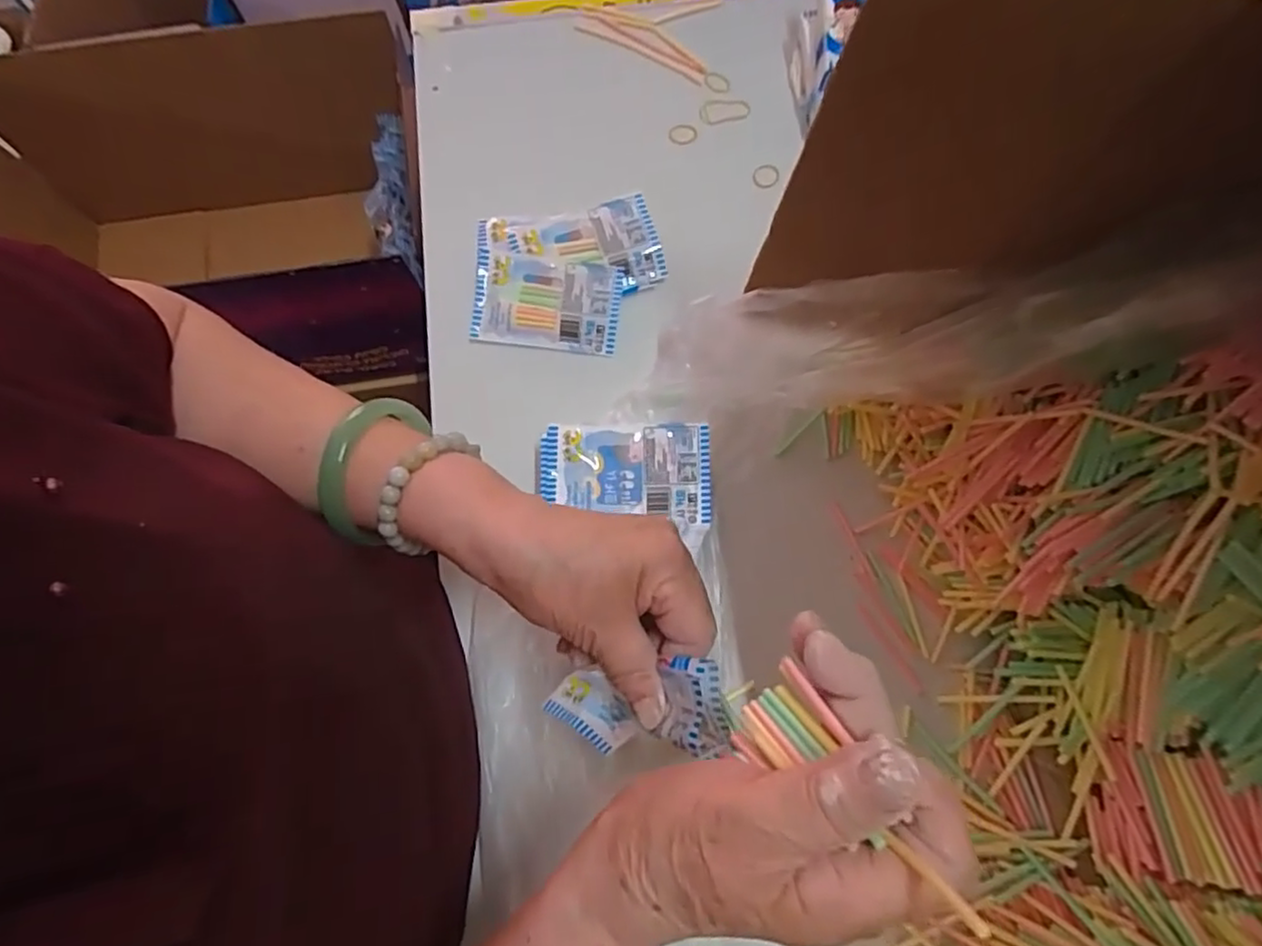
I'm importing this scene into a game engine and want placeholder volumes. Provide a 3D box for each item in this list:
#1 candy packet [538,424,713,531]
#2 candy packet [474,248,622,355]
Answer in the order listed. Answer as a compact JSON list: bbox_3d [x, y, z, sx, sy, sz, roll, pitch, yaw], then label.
[{"bbox_3d":[-0.004,0.002,0.425,0.108,0.006,0.065,-1,80,4],"label":"candy packet"},{"bbox_3d":[-0.061,-0.122,0.479,0.104,0.008,0.066,6,88,2],"label":"candy packet"}]

